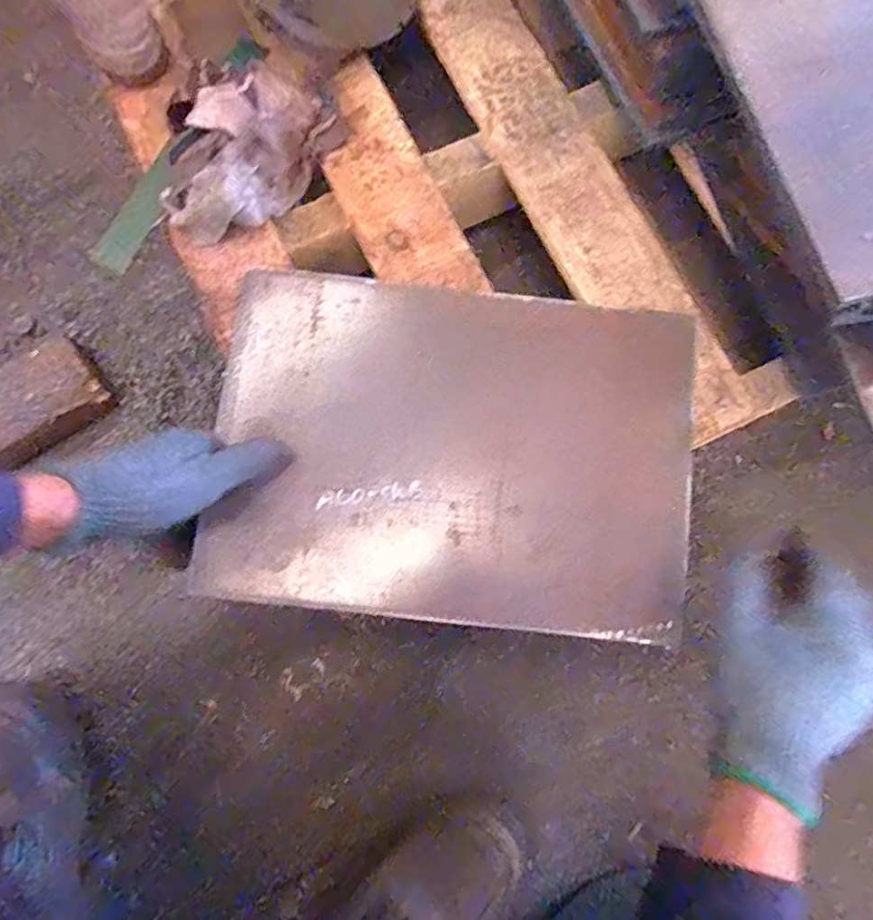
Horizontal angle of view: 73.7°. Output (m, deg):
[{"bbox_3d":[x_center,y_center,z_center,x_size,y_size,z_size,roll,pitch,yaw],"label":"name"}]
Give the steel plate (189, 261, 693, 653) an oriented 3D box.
[{"bbox_3d":[0.010,-0.008,0.459,0.365,0.010,0.262,6,81,2],"label":"steel plate"}]

